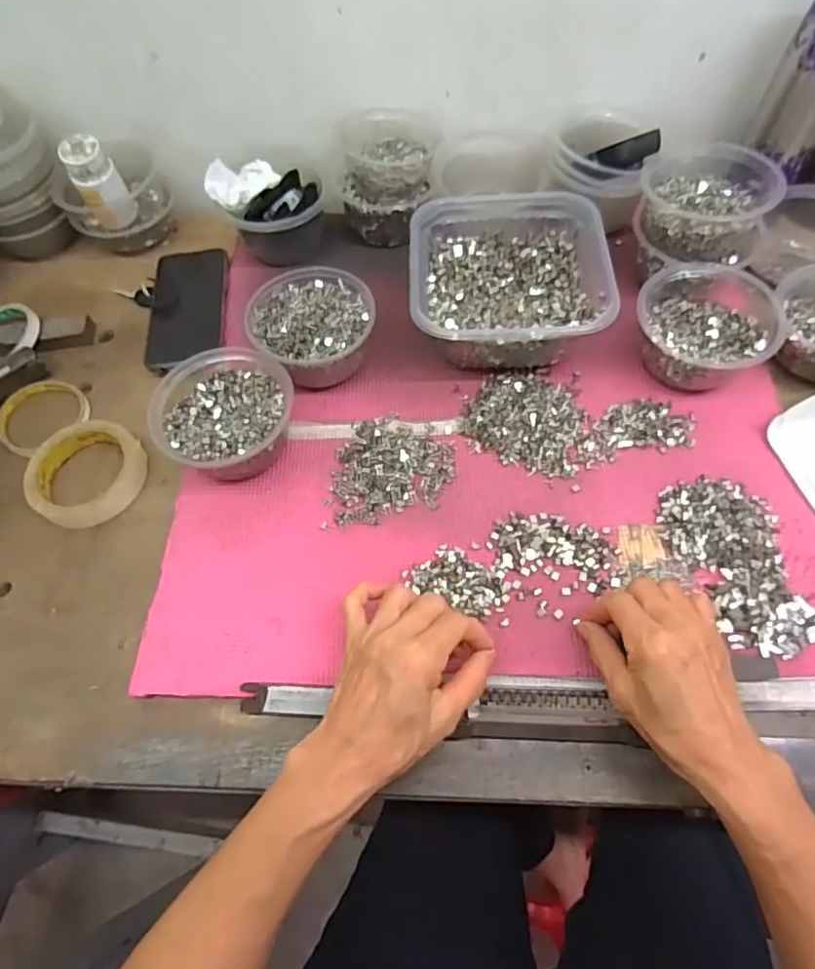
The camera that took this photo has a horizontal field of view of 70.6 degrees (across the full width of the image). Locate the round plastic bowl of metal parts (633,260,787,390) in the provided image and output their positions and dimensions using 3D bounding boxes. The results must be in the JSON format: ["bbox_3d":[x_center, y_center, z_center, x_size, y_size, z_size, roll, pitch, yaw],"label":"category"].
[{"bbox_3d":[0.266,-0.145,0.515,0.112,0.062,0.128,30,68,17],"label":"round plastic bowl of metal parts"}]

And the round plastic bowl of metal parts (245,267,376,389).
[{"bbox_3d":[-0.087,-0.145,0.540,0.107,0.064,0.118,-18,63,-6],"label":"round plastic bowl of metal parts"}]

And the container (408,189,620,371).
[{"bbox_3d":[0.091,-0.190,0.543,0.169,0.075,0.170,-1,62,3],"label":"container"}]

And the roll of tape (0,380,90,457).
[{"bbox_3d":[-0.356,-0.071,0.560,0.081,0.017,0.075,-1,62,3],"label":"roll of tape"}]

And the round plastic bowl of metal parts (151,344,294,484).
[{"bbox_3d":[-0.155,-0.058,0.498,0.112,0.060,0.115,-1,62,3],"label":"round plastic bowl of metal parts"}]

